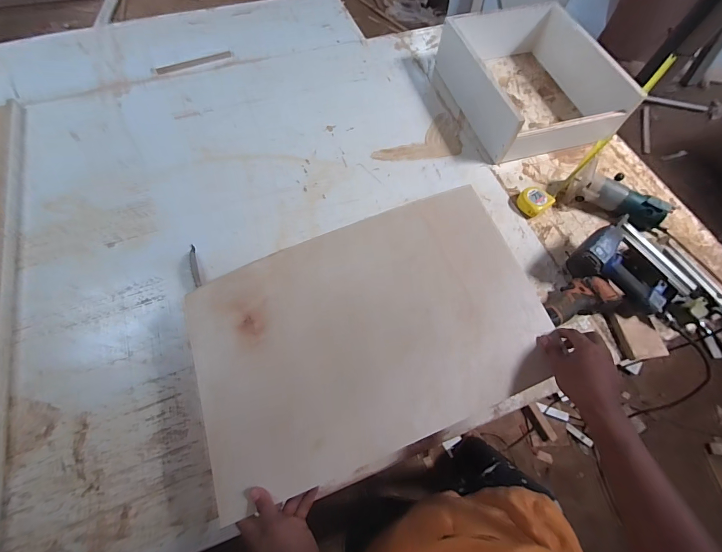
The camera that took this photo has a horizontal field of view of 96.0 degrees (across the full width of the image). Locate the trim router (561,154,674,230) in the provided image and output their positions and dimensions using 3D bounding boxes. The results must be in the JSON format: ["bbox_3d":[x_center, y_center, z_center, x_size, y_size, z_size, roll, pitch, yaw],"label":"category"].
[{"bbox_3d":[0.645,-0.184,0.817,0.233,0.079,0.104,38,70,13],"label":"trim router"}]

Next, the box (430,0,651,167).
[{"bbox_3d":[0.489,-0.583,0.955,0.393,0.143,0.458,-17,68,-10],"label":"box"}]

